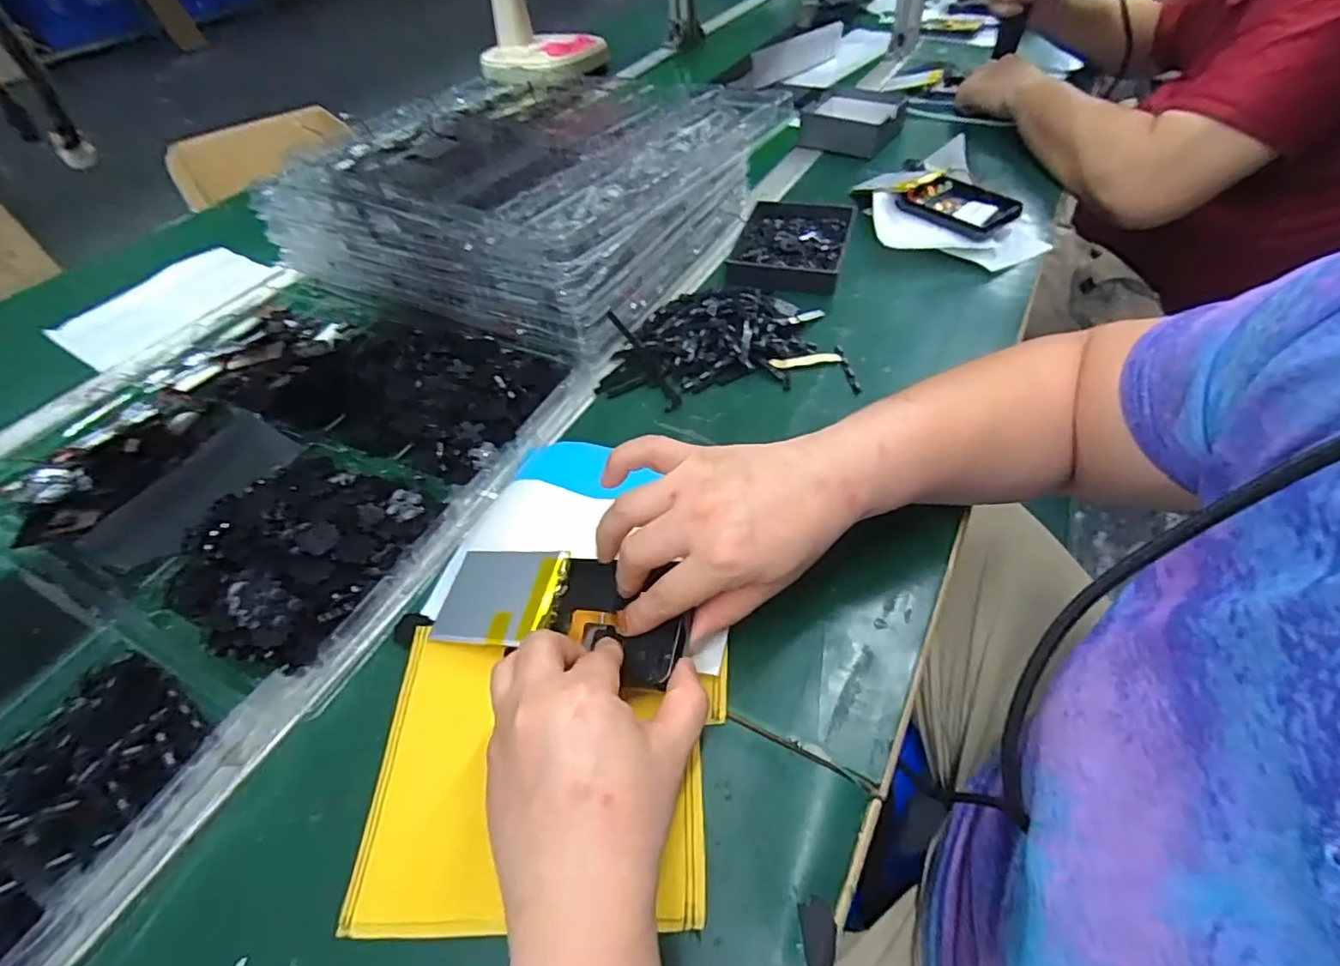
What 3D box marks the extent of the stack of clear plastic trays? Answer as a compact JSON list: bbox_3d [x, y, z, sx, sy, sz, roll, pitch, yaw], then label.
[{"bbox_3d":[-0.162,-0.304,0.641,0.449,0.125,0.321,20,53,23],"label":"stack of clear plastic trays"}]

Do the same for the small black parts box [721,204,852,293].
[{"bbox_3d":[0.128,-0.252,0.630,0.109,0.023,0.158,9,50,15],"label":"small black parts box"}]

